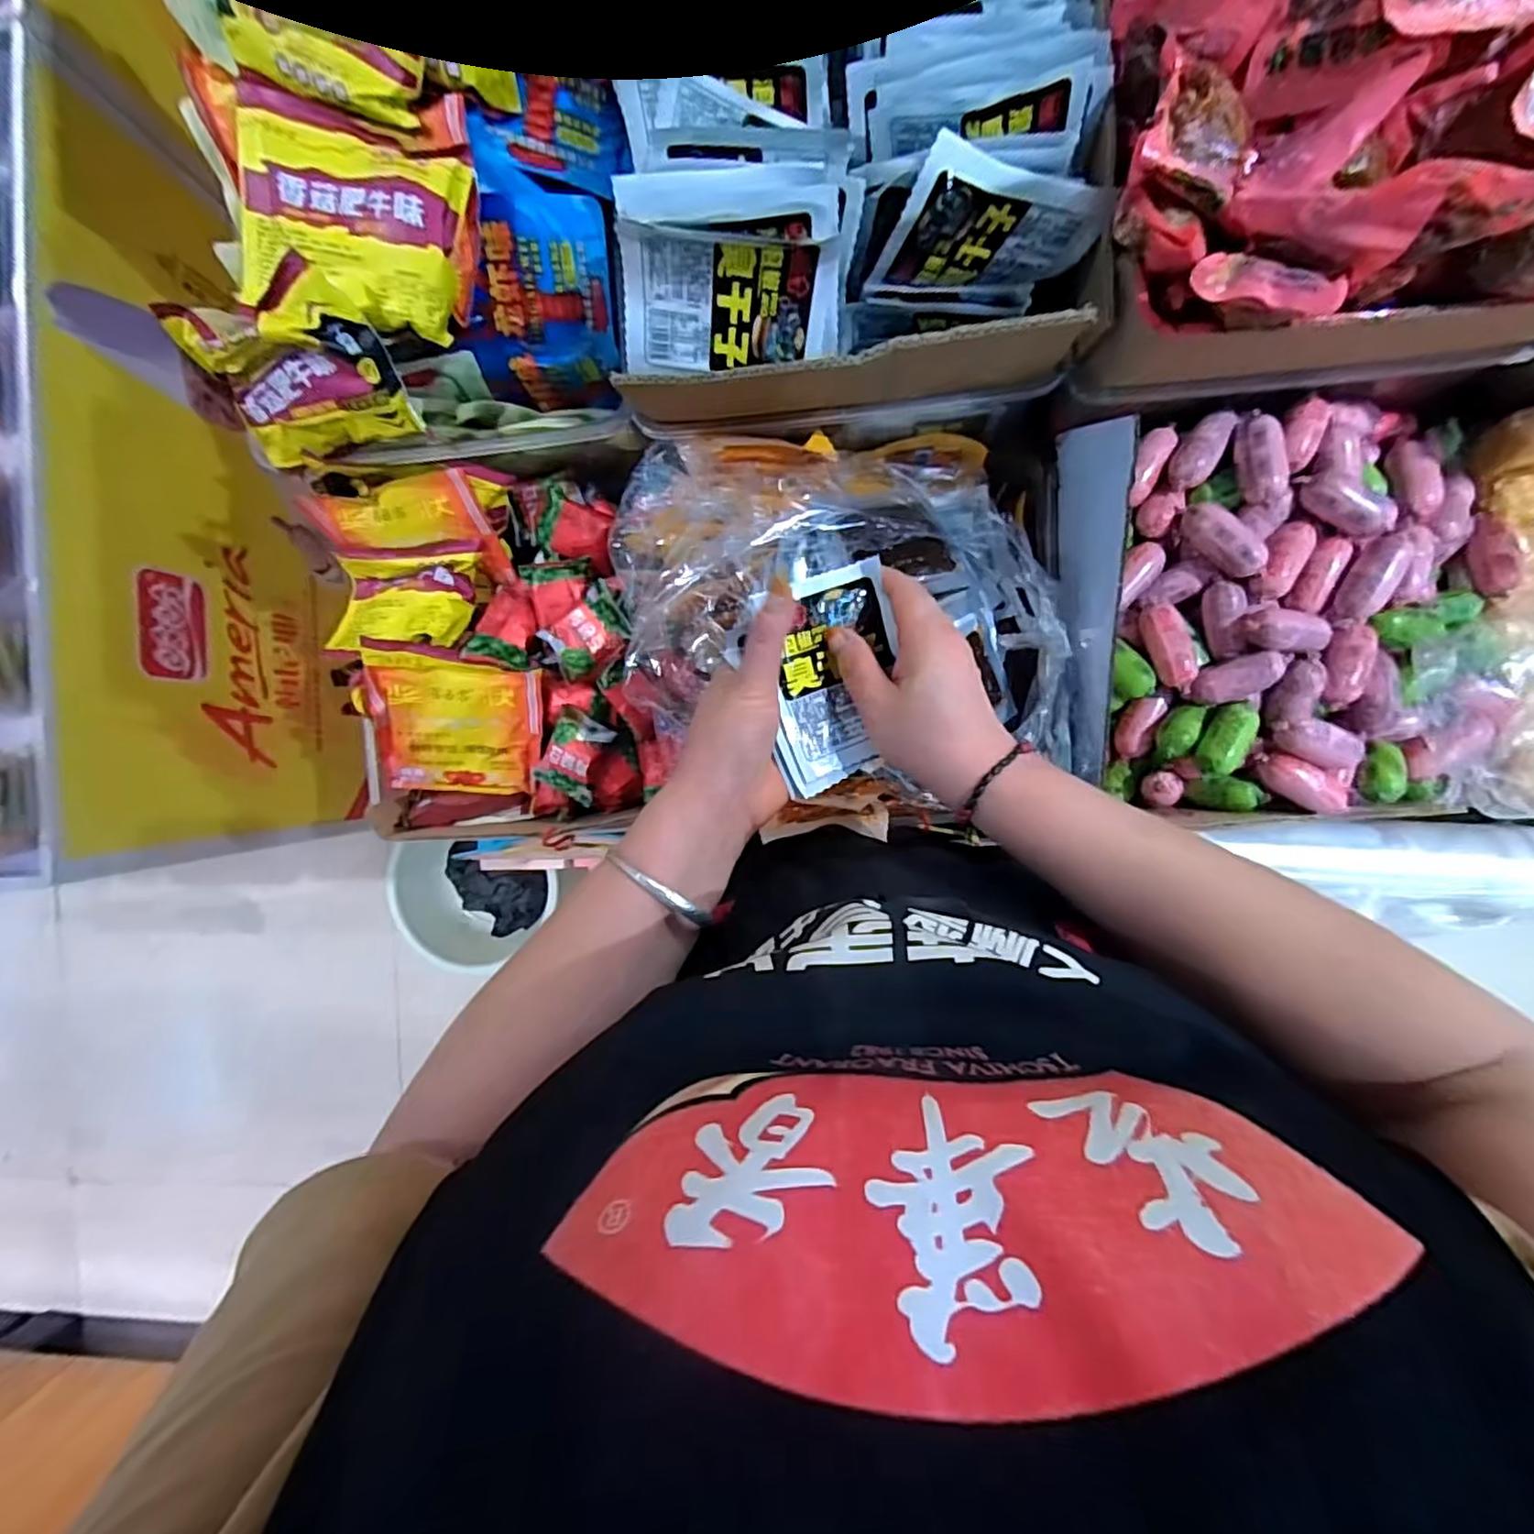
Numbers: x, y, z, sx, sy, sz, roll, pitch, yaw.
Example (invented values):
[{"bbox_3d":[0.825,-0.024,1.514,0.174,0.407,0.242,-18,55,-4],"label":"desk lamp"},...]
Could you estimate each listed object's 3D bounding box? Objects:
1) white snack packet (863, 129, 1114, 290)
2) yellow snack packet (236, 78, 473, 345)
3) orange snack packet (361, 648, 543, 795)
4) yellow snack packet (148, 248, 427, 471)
[{"bbox_3d":[0.126,-0.305,0.384,0.111,0.081,0.014,2,84,-10],"label":"white snack packet"},{"bbox_3d":[-0.263,-0.342,0.419,0.132,0.021,0.107,15,103,-2],"label":"yellow snack packet"},{"bbox_3d":[-0.256,-0.031,0.555,0.131,0.018,0.122,4,118,-7],"label":"orange snack packet"},{"bbox_3d":[-0.308,-0.262,0.438,0.121,0.103,0.056,-7,57,9],"label":"yellow snack packet"}]

